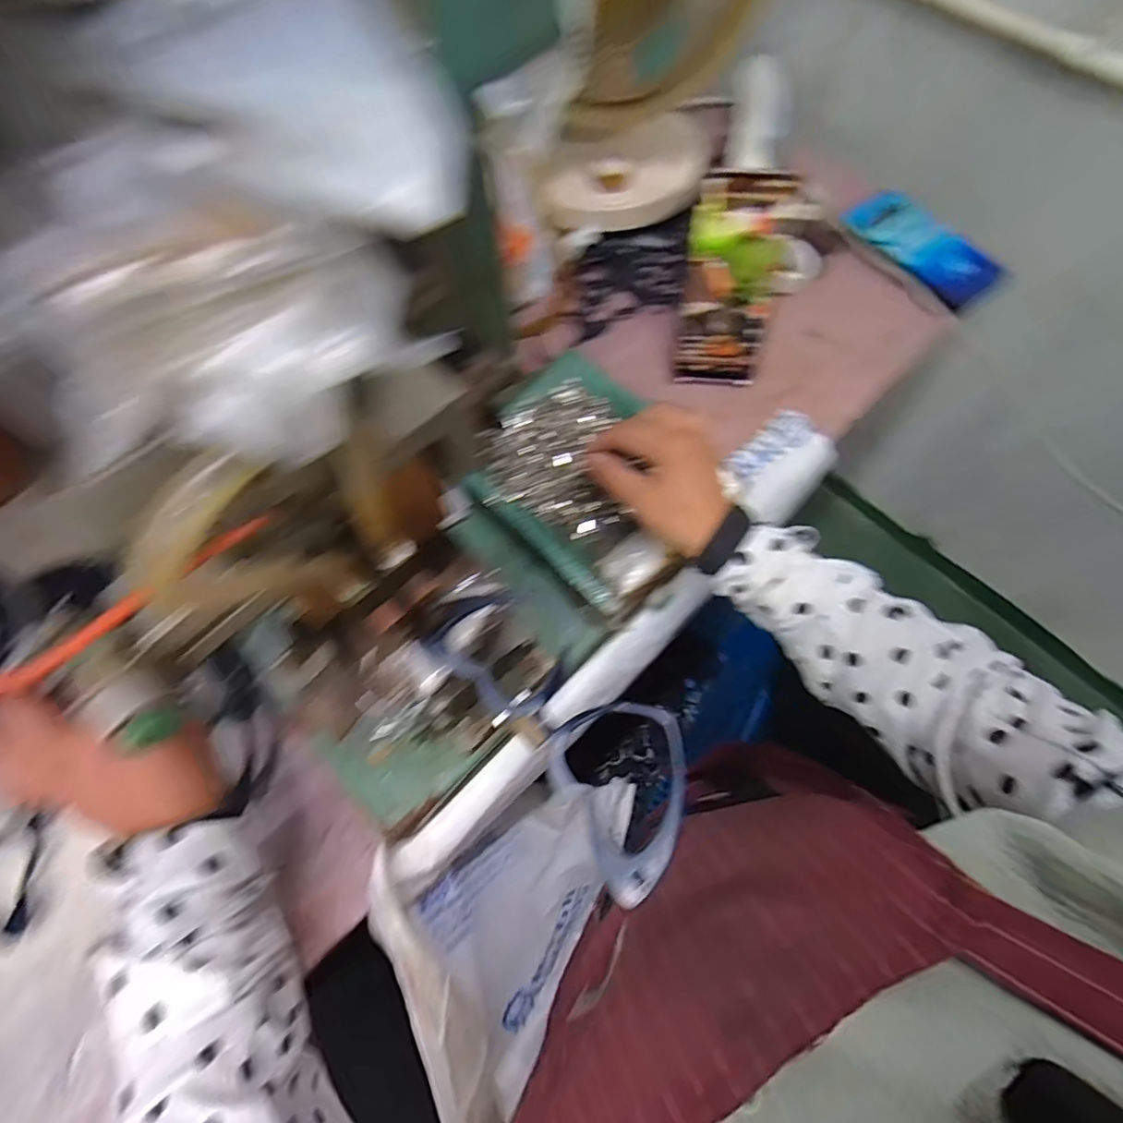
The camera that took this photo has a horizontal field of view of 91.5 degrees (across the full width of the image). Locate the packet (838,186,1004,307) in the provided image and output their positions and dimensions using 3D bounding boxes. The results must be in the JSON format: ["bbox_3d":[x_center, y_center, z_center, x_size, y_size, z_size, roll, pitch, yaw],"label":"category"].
[{"bbox_3d":[0.368,-0.324,0.562,0.068,0.027,0.153,-37,74,-11],"label":"packet"}]

